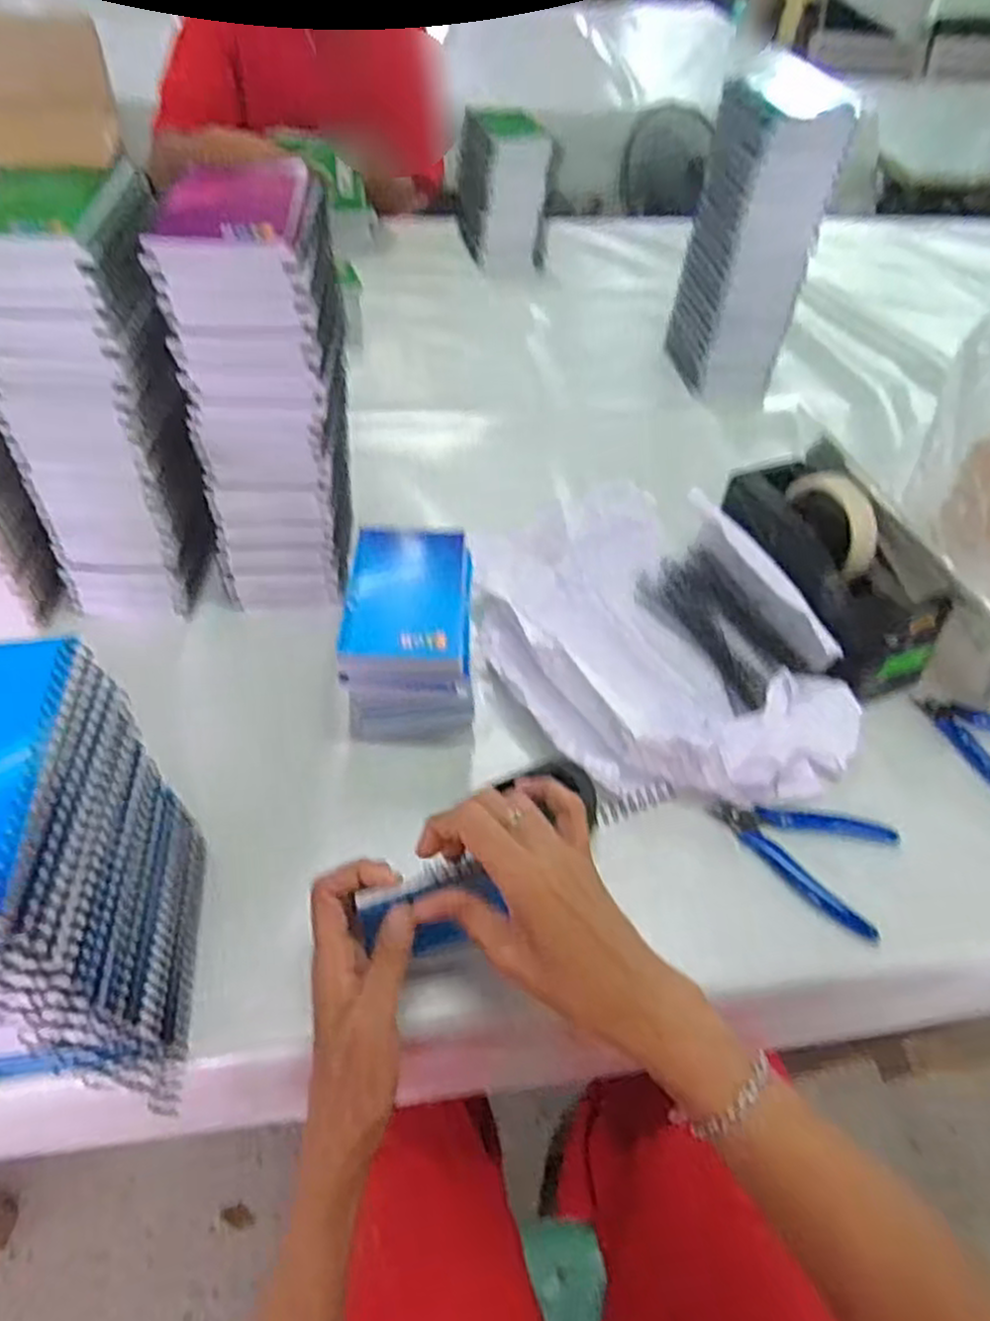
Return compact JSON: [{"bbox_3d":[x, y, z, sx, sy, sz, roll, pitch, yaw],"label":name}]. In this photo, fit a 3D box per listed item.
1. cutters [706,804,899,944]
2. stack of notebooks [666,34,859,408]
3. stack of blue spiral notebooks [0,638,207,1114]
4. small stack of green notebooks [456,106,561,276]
[{"bbox_3d":[0.208,0.125,0.523,0.117,0.013,0.088,24,52,16],"label":"cutters"},{"bbox_3d":[0.278,-0.449,0.842,0.100,0.297,0.116,-8,50,-10],"label":"stack of notebooks"},{"bbox_3d":[-0.225,0.112,0.374,0.112,0.199,0.151,-5,50,-8],"label":"stack of blue spiral notebooks"},{"bbox_3d":[0.008,-0.666,1.094,0.109,0.179,0.120,-12,51,-14],"label":"small stack of green notebooks"}]

